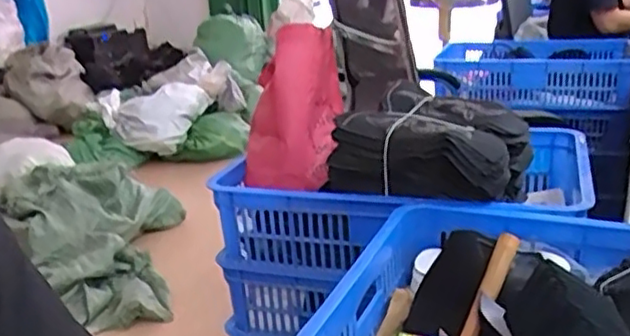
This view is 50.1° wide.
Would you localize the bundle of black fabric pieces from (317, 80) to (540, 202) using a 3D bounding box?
[{"bbox_3d":[0.171,-0.035,1.023,0.286,0.125,0.157,7,20,28],"label":"bundle of black fabric pieces"}]

